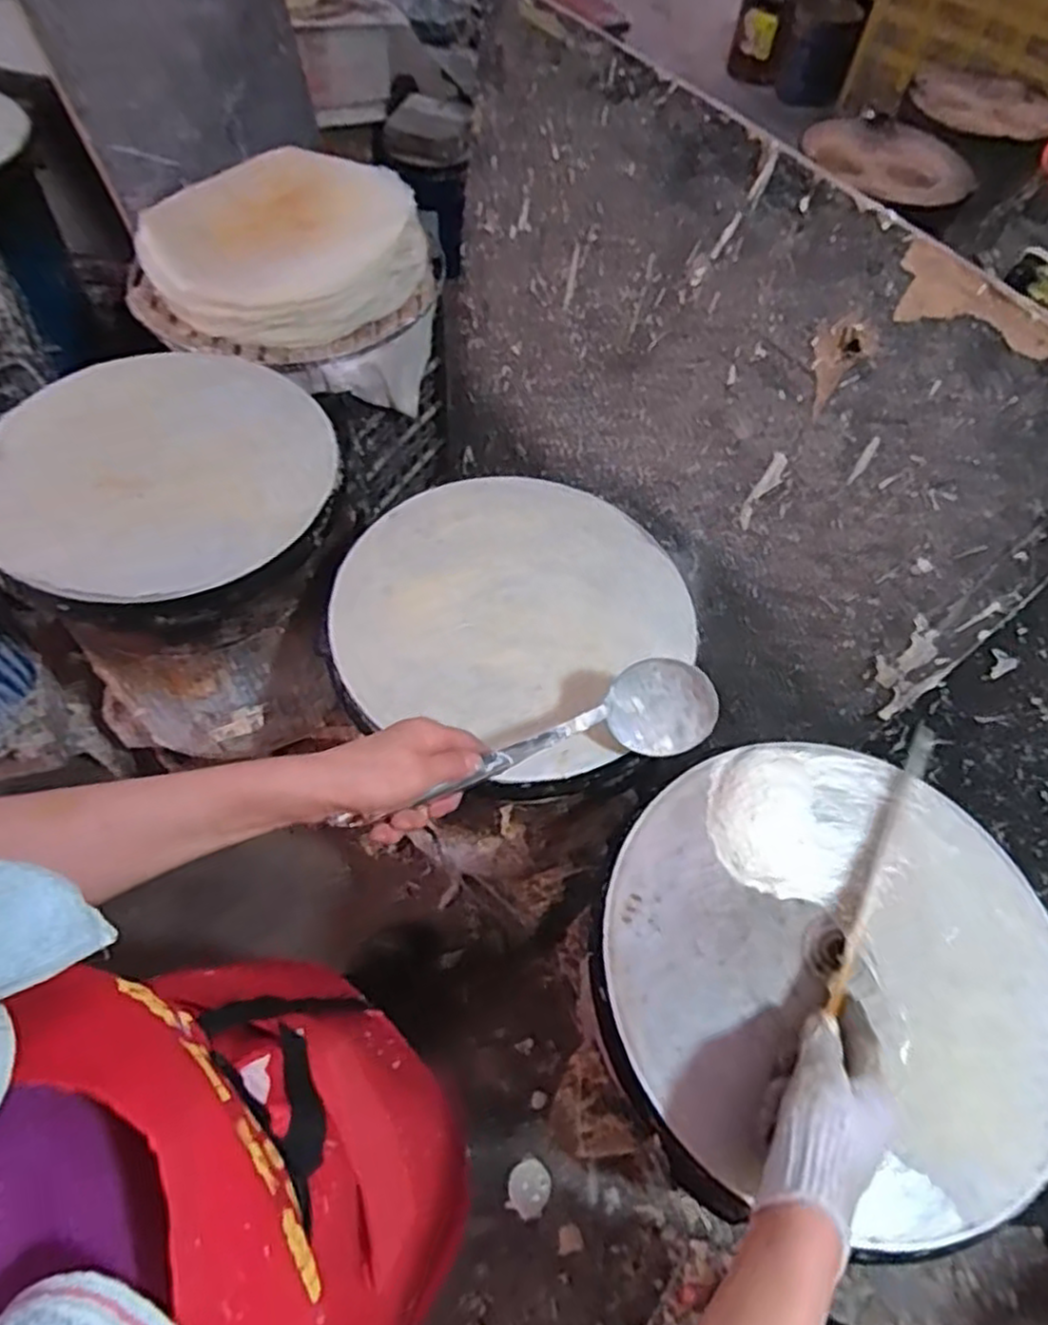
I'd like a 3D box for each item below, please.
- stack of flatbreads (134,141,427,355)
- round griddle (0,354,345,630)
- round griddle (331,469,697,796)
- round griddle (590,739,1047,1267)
[{"bbox_3d":[-0.346,-0.619,1.074,0.376,0.107,0.374,22,60,8],"label":"stack of flatbreads"},{"bbox_3d":[-0.405,-0.209,0.819,0.372,0.035,0.379,2,59,-3],"label":"round griddle"},{"bbox_3d":[-0.007,-0.062,0.780,0.350,0.030,0.368,2,59,-3],"label":"round griddle"},{"bbox_3d":[0.256,0.251,0.610,0.376,0.041,0.372,2,59,-3],"label":"round griddle"}]

